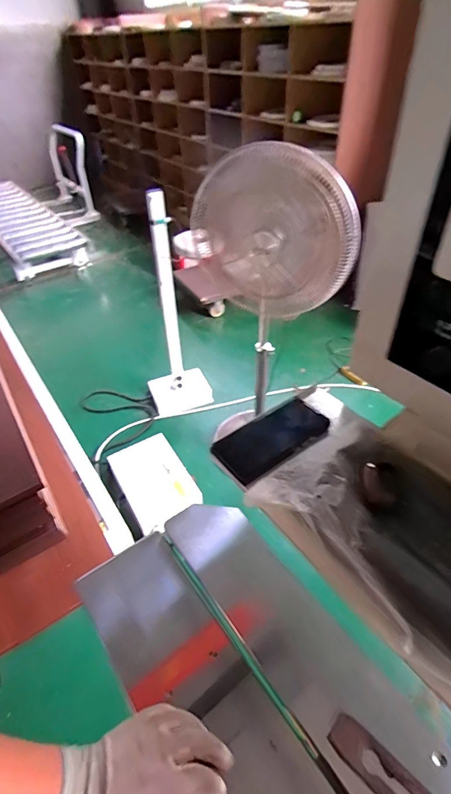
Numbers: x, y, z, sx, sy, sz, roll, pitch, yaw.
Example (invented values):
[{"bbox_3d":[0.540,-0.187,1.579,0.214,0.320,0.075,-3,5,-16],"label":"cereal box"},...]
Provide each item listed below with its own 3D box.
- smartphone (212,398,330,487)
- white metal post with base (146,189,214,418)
[{"bbox_3d":[0.067,0.056,0.556,0.156,0.015,0.080,-30,61,-19],"label":"smartphone"},{"bbox_3d":[-0.254,-0.359,1.810,0.283,0.995,0.203,-18,45,-16],"label":"white metal post with base"}]

